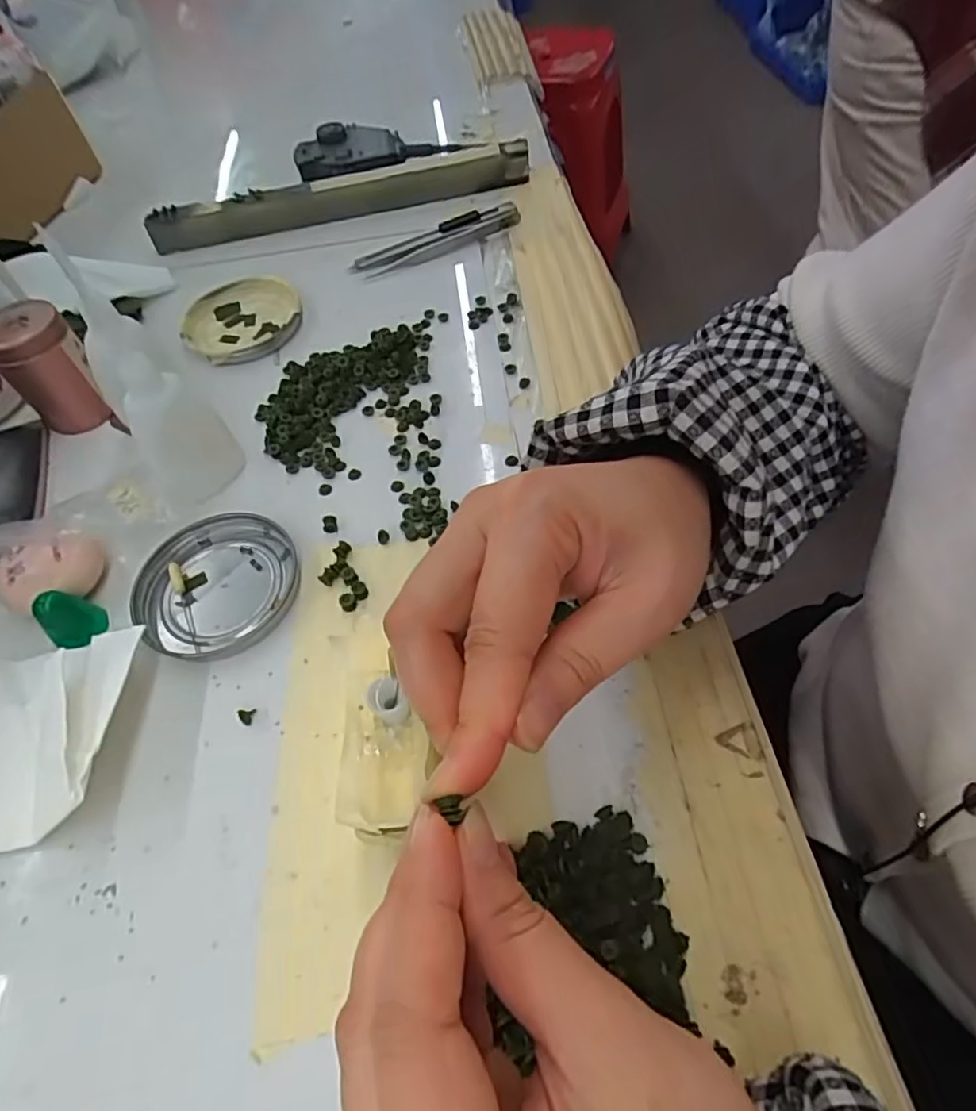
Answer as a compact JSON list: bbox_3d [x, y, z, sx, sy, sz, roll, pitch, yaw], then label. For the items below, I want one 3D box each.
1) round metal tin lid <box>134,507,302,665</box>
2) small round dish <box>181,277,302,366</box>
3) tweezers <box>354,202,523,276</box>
[{"bbox_3d":[-0.131,0.014,0.311,0.079,0.012,0.071,-40,62,-20],"label":"round metal tin lid"},{"bbox_3d":[-0.167,-0.162,0.429,0.077,0.009,0.079,-2,56,3],"label":"small round dish"},{"bbox_3d":[-0.037,-0.233,0.466,0.127,0.009,0.027,-23,57,-10],"label":"tweezers"}]

